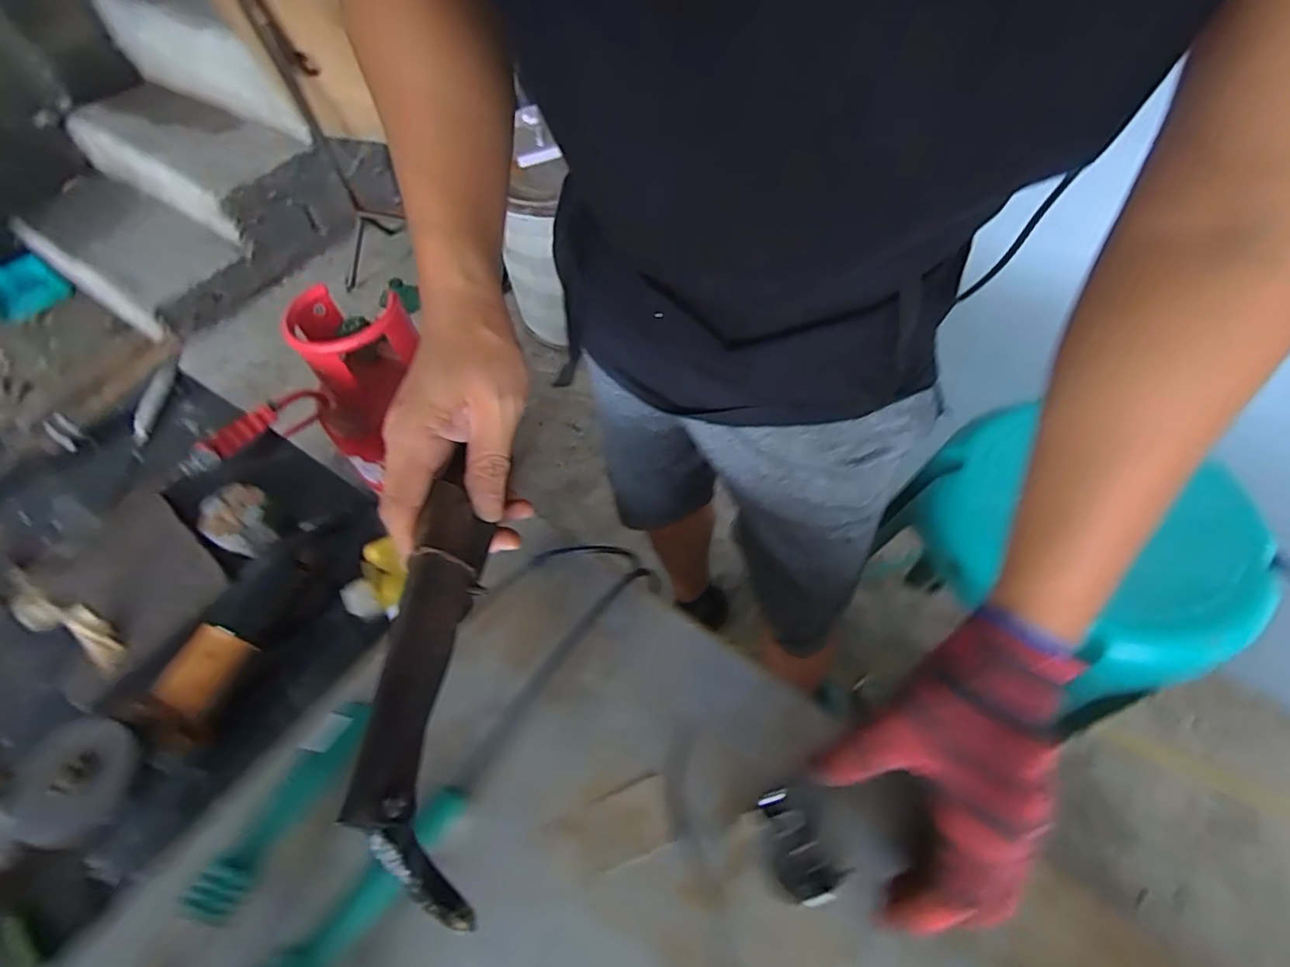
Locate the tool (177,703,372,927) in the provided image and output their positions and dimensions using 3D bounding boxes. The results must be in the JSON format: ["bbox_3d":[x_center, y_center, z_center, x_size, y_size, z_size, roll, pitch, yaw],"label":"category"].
[{"bbox_3d":[-0.226,0.200,0.353,0.026,0.033,0.126,15,58,14],"label":"tool"}]

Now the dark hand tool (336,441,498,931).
[{"bbox_3d":[-0.090,0.065,0.247,0.030,0.037,0.201,-7,46,-1],"label":"dark hand tool"}]

